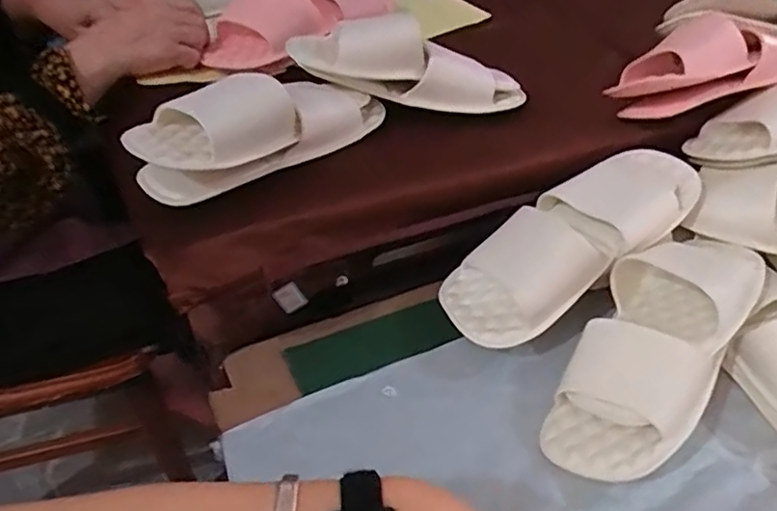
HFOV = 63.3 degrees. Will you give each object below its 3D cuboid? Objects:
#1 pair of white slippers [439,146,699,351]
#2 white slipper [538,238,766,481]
[{"bbox_3d":[0.162,-0.020,0.551,0.257,0.063,0.097,-36,53,-15],"label":"pair of white slippers"},{"bbox_3d":[0.215,0.071,0.504,0.107,0.072,0.240,24,47,22],"label":"white slipper"}]

